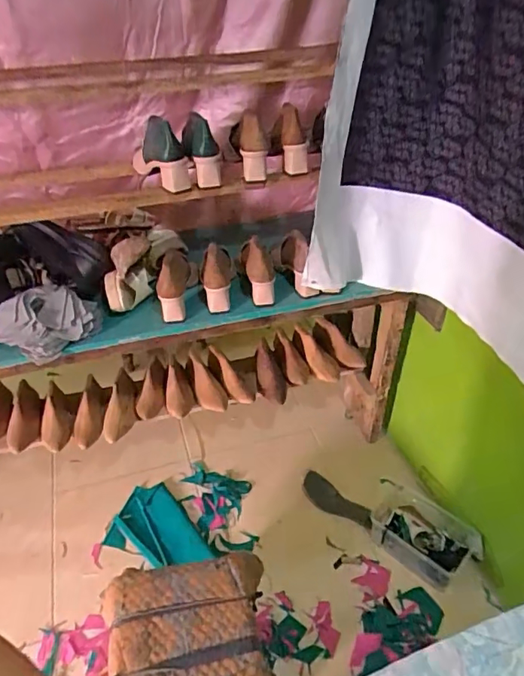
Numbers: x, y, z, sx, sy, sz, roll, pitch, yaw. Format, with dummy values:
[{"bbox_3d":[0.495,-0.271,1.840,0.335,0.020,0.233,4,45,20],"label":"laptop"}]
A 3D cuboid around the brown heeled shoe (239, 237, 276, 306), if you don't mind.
[{"bbox_3d":[-0.011,-0.176,1.210,0.077,0.129,0.230,-3,27,-1],"label":"brown heeled shoe"}]

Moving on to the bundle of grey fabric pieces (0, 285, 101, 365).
[{"bbox_3d":[-0.447,-0.037,1.064,0.198,0.067,0.166,-30,47,-31],"label":"bundle of grey fabric pieces"}]

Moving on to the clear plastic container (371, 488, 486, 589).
[{"bbox_3d":[0.421,0.520,1.339,0.274,0.053,0.187,29,48,33],"label":"clear plastic container"}]

